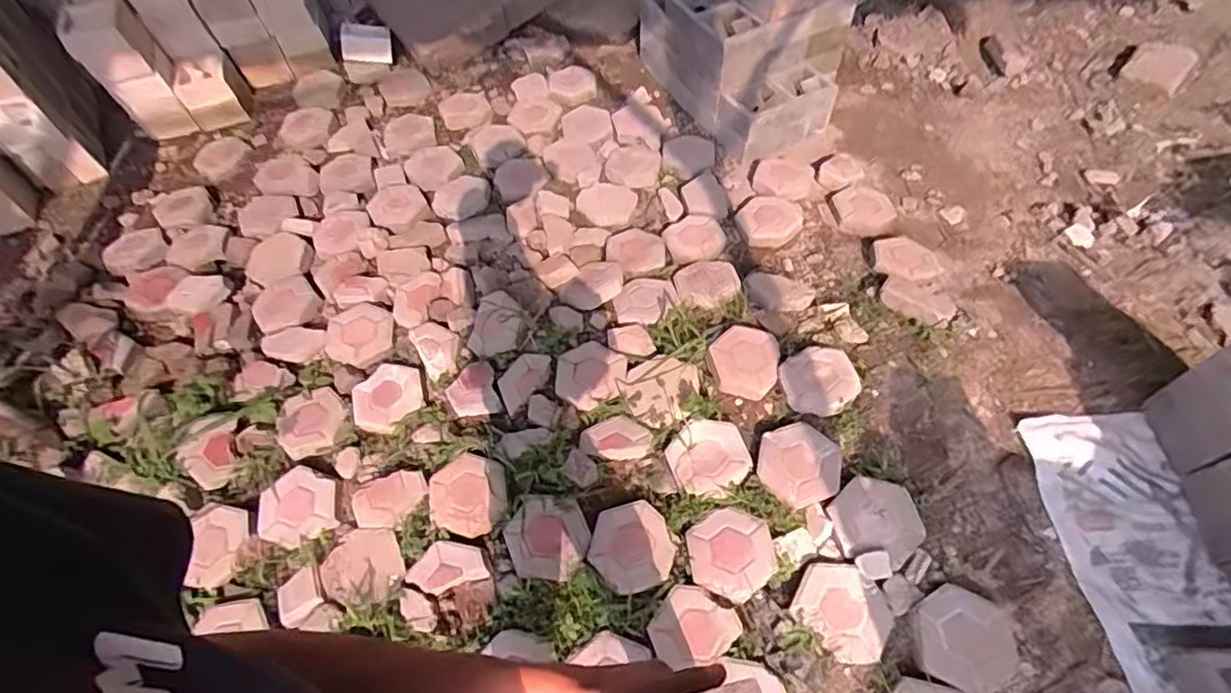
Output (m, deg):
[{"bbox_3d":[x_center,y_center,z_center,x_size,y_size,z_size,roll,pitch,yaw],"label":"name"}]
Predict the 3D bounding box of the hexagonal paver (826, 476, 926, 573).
[{"bbox_3d":[0.623,0.420,1.423,0.198,0.041,0.215,-15,56,-5],"label":"hexagonal paver"}]

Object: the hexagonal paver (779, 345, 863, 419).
[{"bbox_3d":[0.558,0.094,1.626,0.203,0.043,0.197,-16,57,-6],"label":"hexagonal paver"}]

